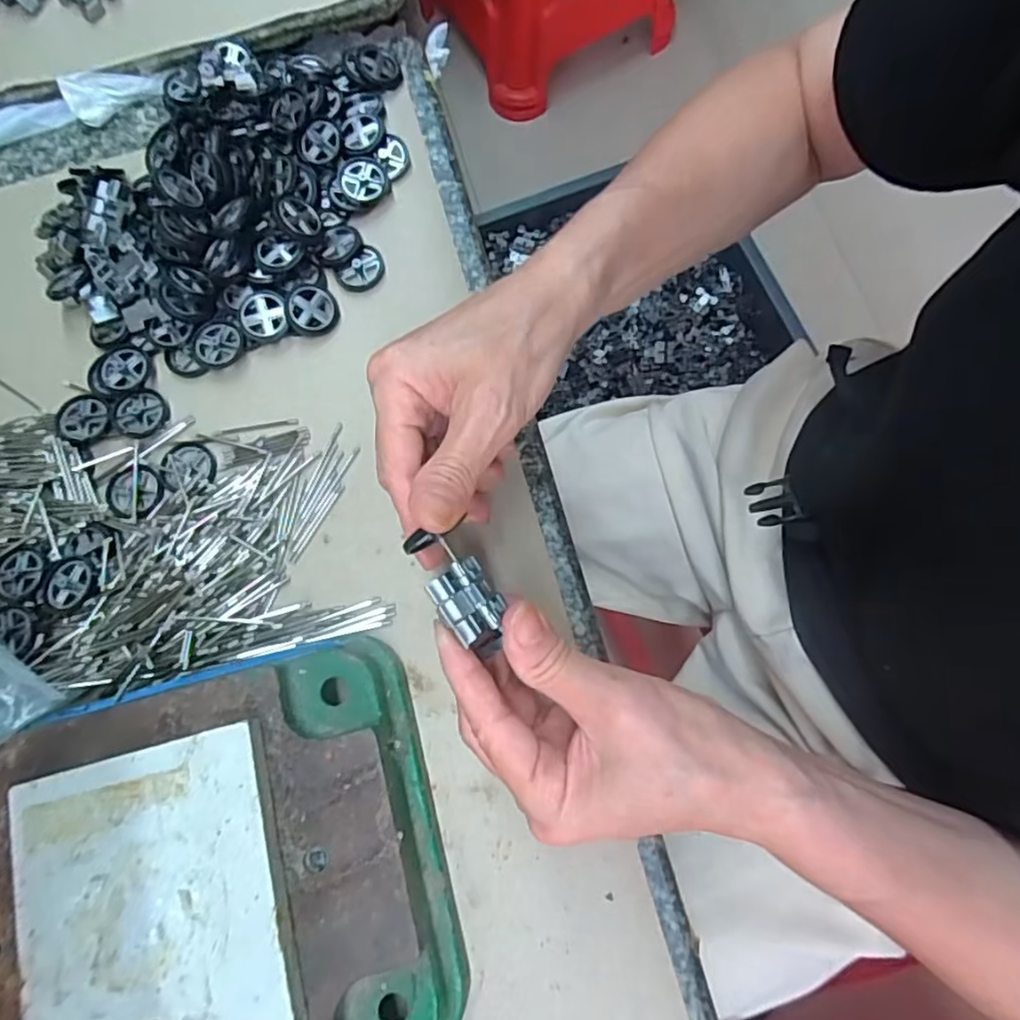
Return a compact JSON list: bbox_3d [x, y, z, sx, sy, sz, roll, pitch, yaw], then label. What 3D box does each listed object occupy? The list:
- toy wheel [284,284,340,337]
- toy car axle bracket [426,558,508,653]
[{"bbox_3d":[-0.106,-0.107,0.342,0.027,0.006,0.027,-1,95,-14],"label":"toy wheel"},{"bbox_3d":[-0.015,0.037,0.245,0.023,0.012,0.032,-35,78,-10],"label":"toy car axle bracket"}]

